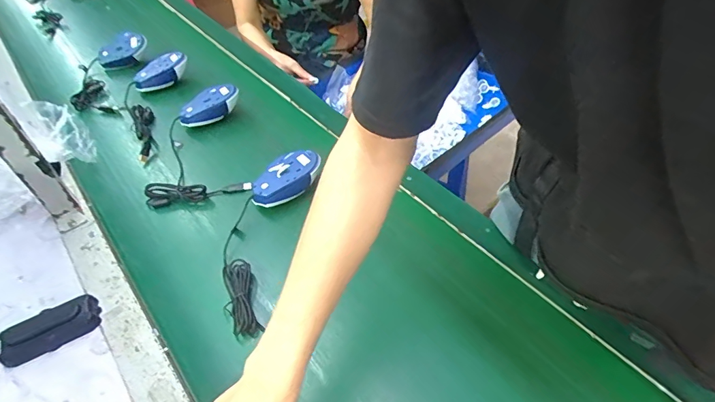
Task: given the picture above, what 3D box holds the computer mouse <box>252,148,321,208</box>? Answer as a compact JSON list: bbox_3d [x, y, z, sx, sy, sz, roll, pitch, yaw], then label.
[{"bbox_3d":[-0.115,-0.037,0.651,0.071,0.034,0.117,29,58,27],"label":"computer mouse"}]

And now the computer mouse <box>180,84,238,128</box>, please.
[{"bbox_3d":[-0.286,-0.184,0.804,0.058,0.036,0.116,32,59,28],"label":"computer mouse"}]

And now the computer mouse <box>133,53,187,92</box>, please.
[{"bbox_3d":[-0.424,-0.279,0.895,0.123,0.048,0.053,-33,53,-6],"label":"computer mouse"}]

